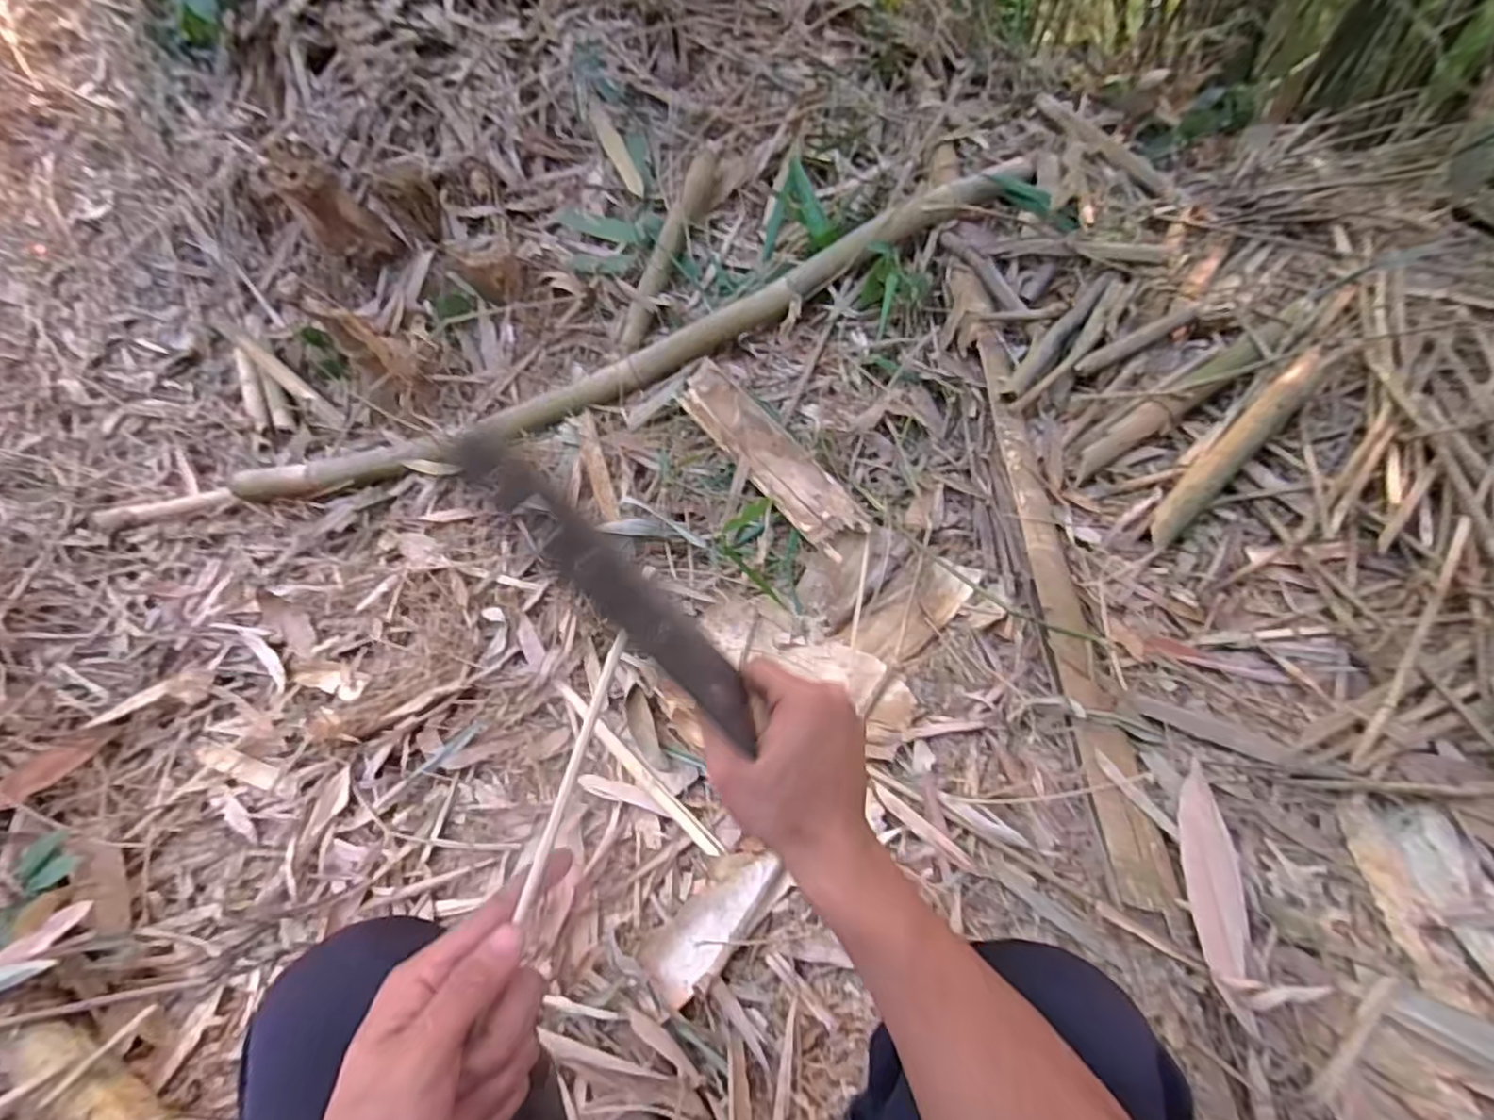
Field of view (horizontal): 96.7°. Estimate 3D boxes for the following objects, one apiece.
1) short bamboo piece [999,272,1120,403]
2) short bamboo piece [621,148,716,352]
[{"bbox_3d":[0.552,-0.396,1.173,0.040,0.034,0.392,35,69,22],"label":"short bamboo piece"},{"bbox_3d":[-0.168,-0.683,1.444,0.059,0.061,0.530,18,79,15],"label":"short bamboo piece"}]

